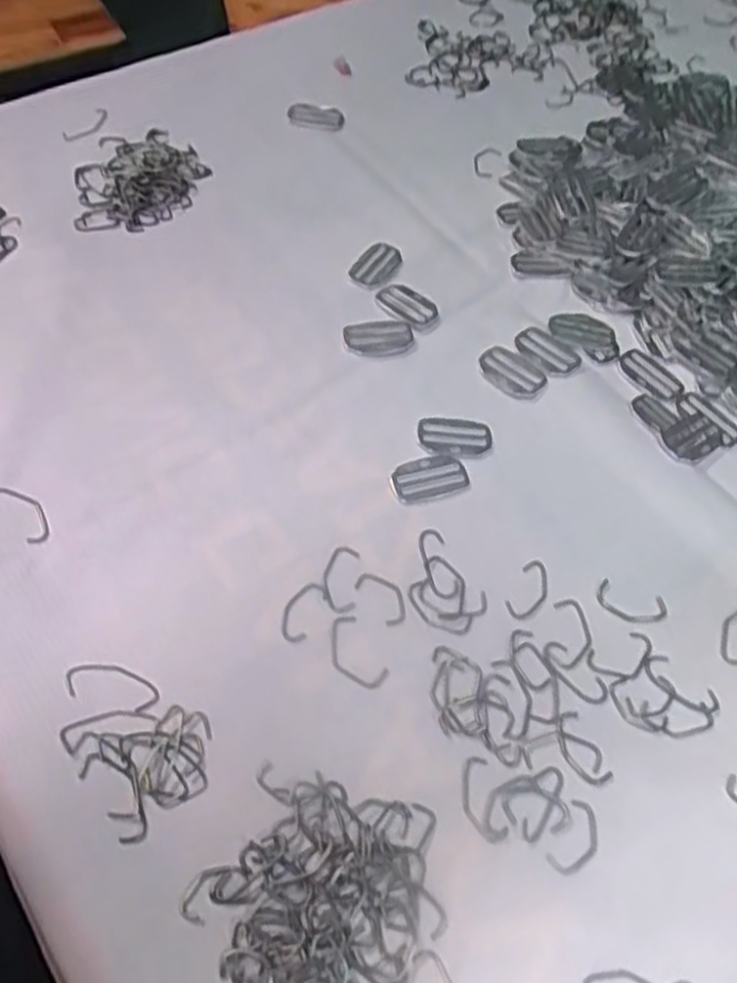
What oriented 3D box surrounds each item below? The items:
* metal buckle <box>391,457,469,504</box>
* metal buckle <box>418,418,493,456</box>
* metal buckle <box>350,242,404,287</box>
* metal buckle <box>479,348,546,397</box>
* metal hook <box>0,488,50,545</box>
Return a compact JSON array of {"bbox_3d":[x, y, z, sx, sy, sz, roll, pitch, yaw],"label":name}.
[{"bbox_3d":[0.037,-0.007,0.441,0.046,0.004,0.027,-15,61,-13],"label":"metal buckle"},{"bbox_3d":[0.054,-0.035,0.455,0.045,0.004,0.025,4,58,-2],"label":"metal buckle"},{"bbox_3d":[0.007,-0.164,0.532,0.026,0.006,0.044,28,61,12],"label":"metal buckle"},{"bbox_3d":[0.095,-0.080,0.484,0.045,0.004,0.028,38,63,17],"label":"metal buckle"},{"bbox_3d":[-0.192,0.011,0.407,0.044,0.004,0.019,39,64,18],"label":"metal hook"}]

